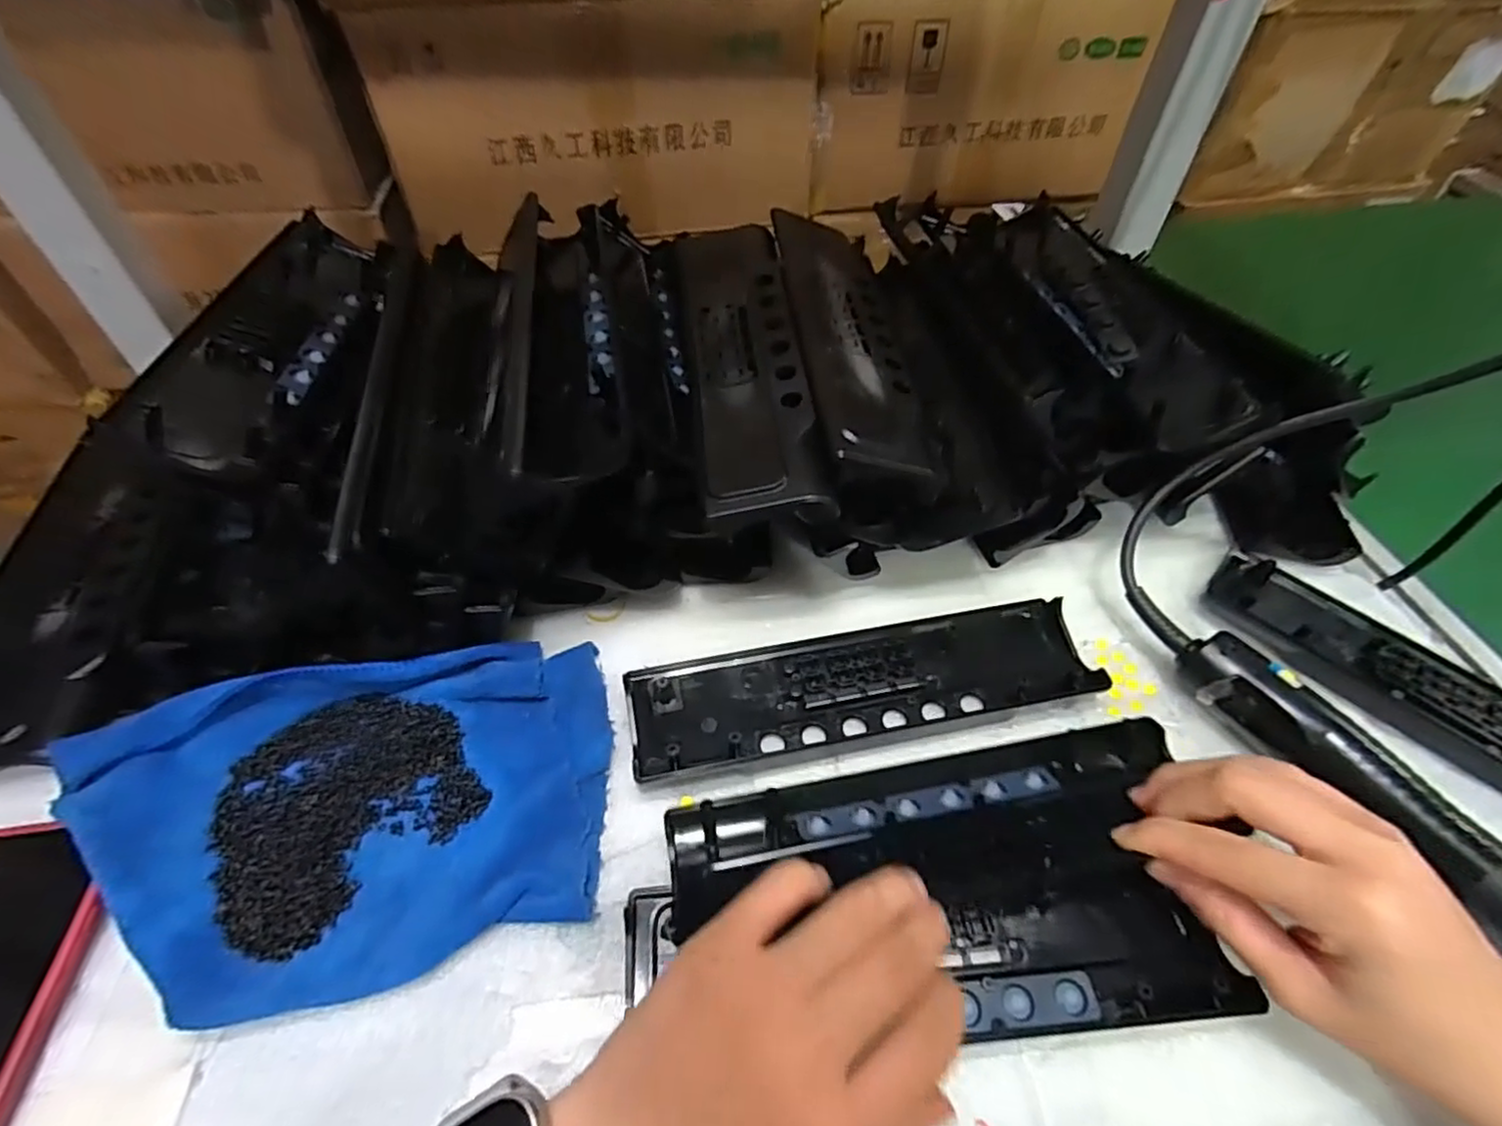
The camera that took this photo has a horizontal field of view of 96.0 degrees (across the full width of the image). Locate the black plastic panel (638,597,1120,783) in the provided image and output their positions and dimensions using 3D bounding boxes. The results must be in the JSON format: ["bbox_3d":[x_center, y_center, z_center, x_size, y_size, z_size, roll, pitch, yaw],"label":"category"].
[{"bbox_3d":[0.060,0.062,0.363,0.245,0.022,0.066,-9,51,-8],"label":"black plastic panel"}]

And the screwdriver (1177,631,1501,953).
[{"bbox_3d":[0.293,0.113,0.313,0.032,0.036,0.196,-27,56,-22],"label":"screwdriver"}]

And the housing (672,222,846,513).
[{"bbox_3d":[-0.004,-0.124,0.394,0.062,0.026,0.235,-5,54,-6],"label":"housing"}]

